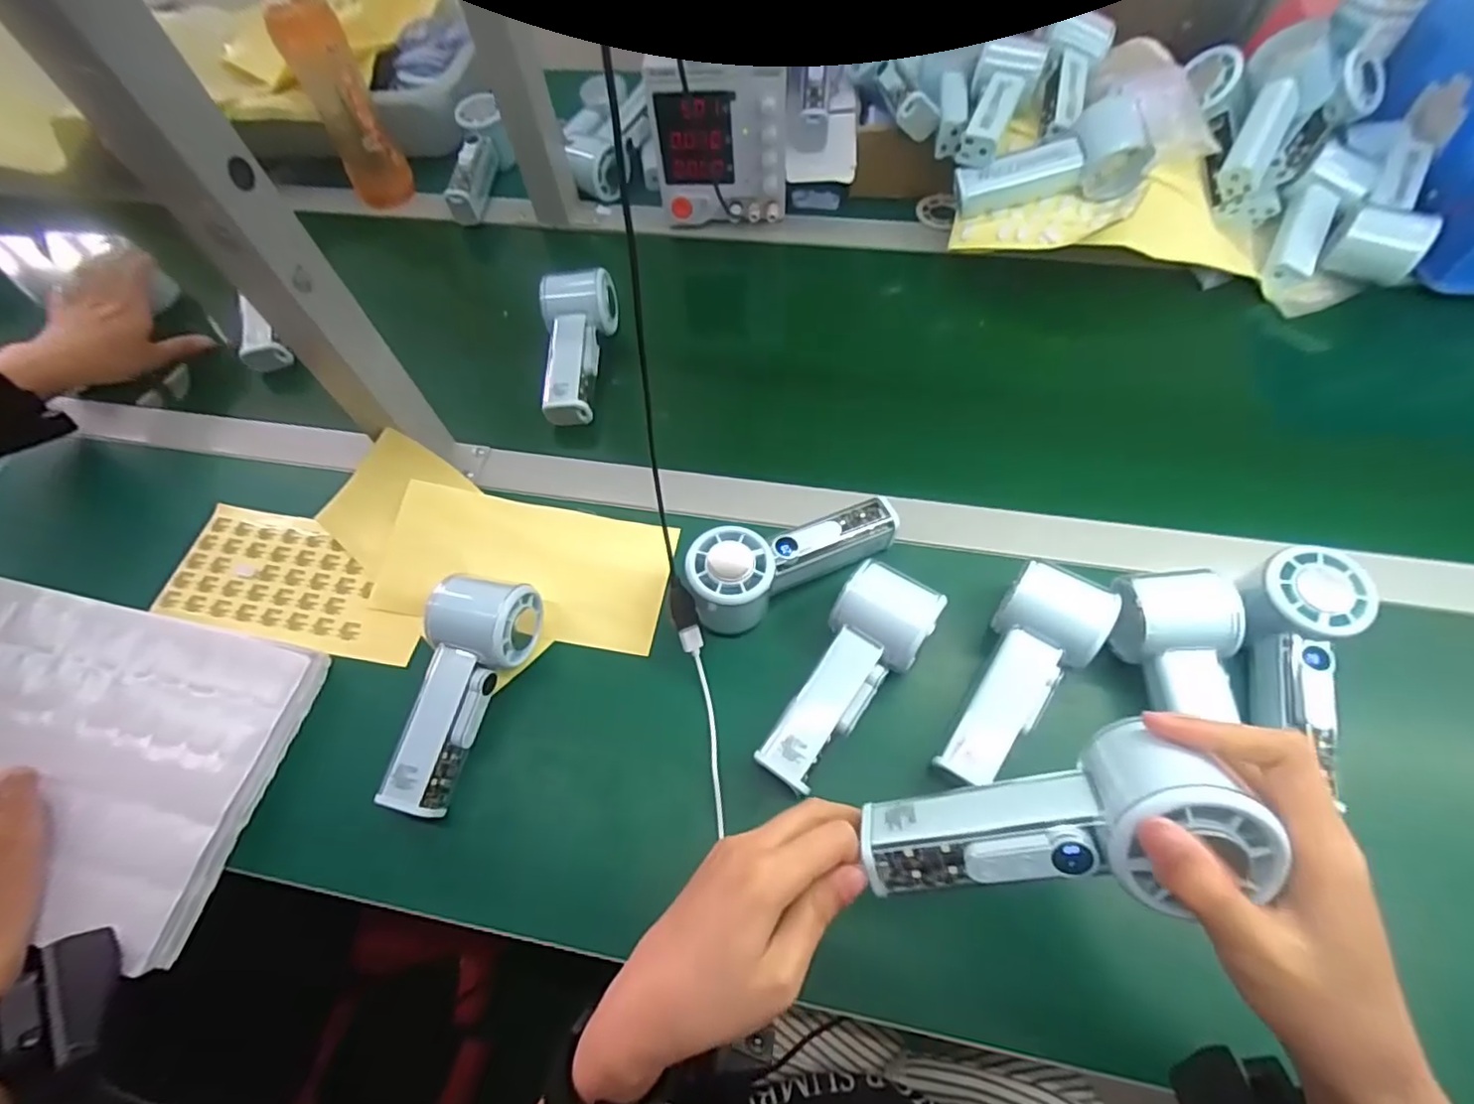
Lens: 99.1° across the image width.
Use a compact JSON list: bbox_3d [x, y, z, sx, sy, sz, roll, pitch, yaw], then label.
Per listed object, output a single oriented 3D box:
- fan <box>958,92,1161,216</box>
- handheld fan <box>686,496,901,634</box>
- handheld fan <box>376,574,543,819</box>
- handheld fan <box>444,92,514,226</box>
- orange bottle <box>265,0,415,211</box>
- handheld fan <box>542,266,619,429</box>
[{"bbox_3d":[0.275,-0.343,0.562,0.157,0.045,0.074,-14,60,11],"label":"fan"},{"bbox_3d":[0.042,0.007,0.431,0.153,0.055,0.058,-16,61,-5],"label":"handheld fan"},{"bbox_3d":[-0.183,0.087,0.402,0.058,0.057,0.146,10,62,9],"label":"handheld fan"},{"bbox_3d":[-0.287,-0.443,0.704,0.049,0.057,0.159,-4,60,2],"label":"handheld fan"},{"bbox_3d":[-0.408,-0.461,0.662,0.061,0.180,0.052,-29,63,-12],"label":"orange bottle"},{"bbox_3d":[-0.146,-0.185,0.555,0.058,0.050,0.142,1,61,5],"label":"handheld fan"}]

